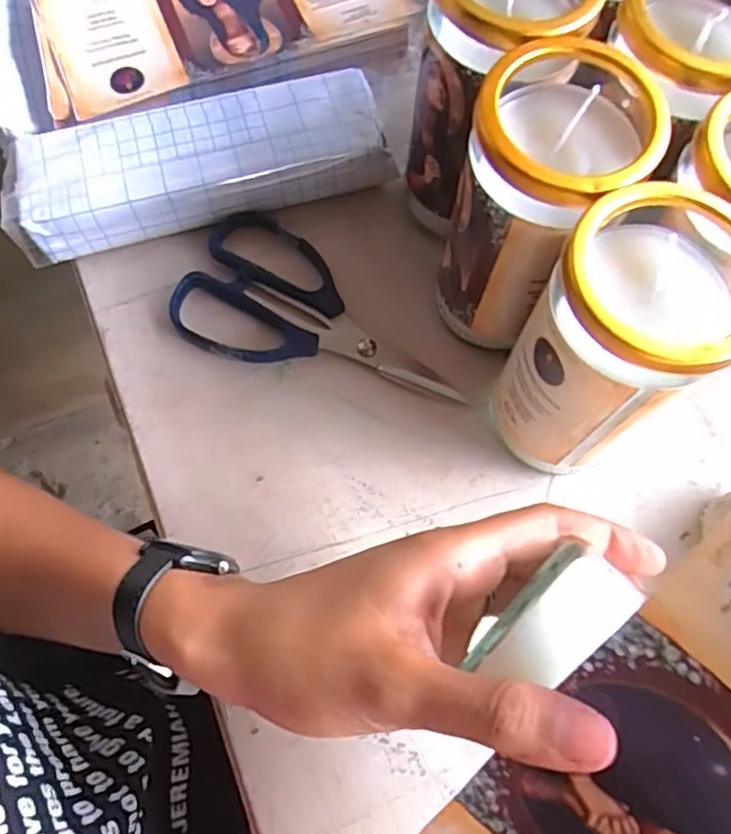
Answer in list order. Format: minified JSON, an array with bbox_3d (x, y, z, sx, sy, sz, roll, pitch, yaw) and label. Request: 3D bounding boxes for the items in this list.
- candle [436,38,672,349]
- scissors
[{"bbox_3d":[0.076,-0.088,0.295,0.066,0.139,0.076,27,73,10],"label":"candle"},{"bbox_3d":[-0.022,-0.057,0.353,0.160,0.011,0.085,21,72,8],"label":"scissors"}]

